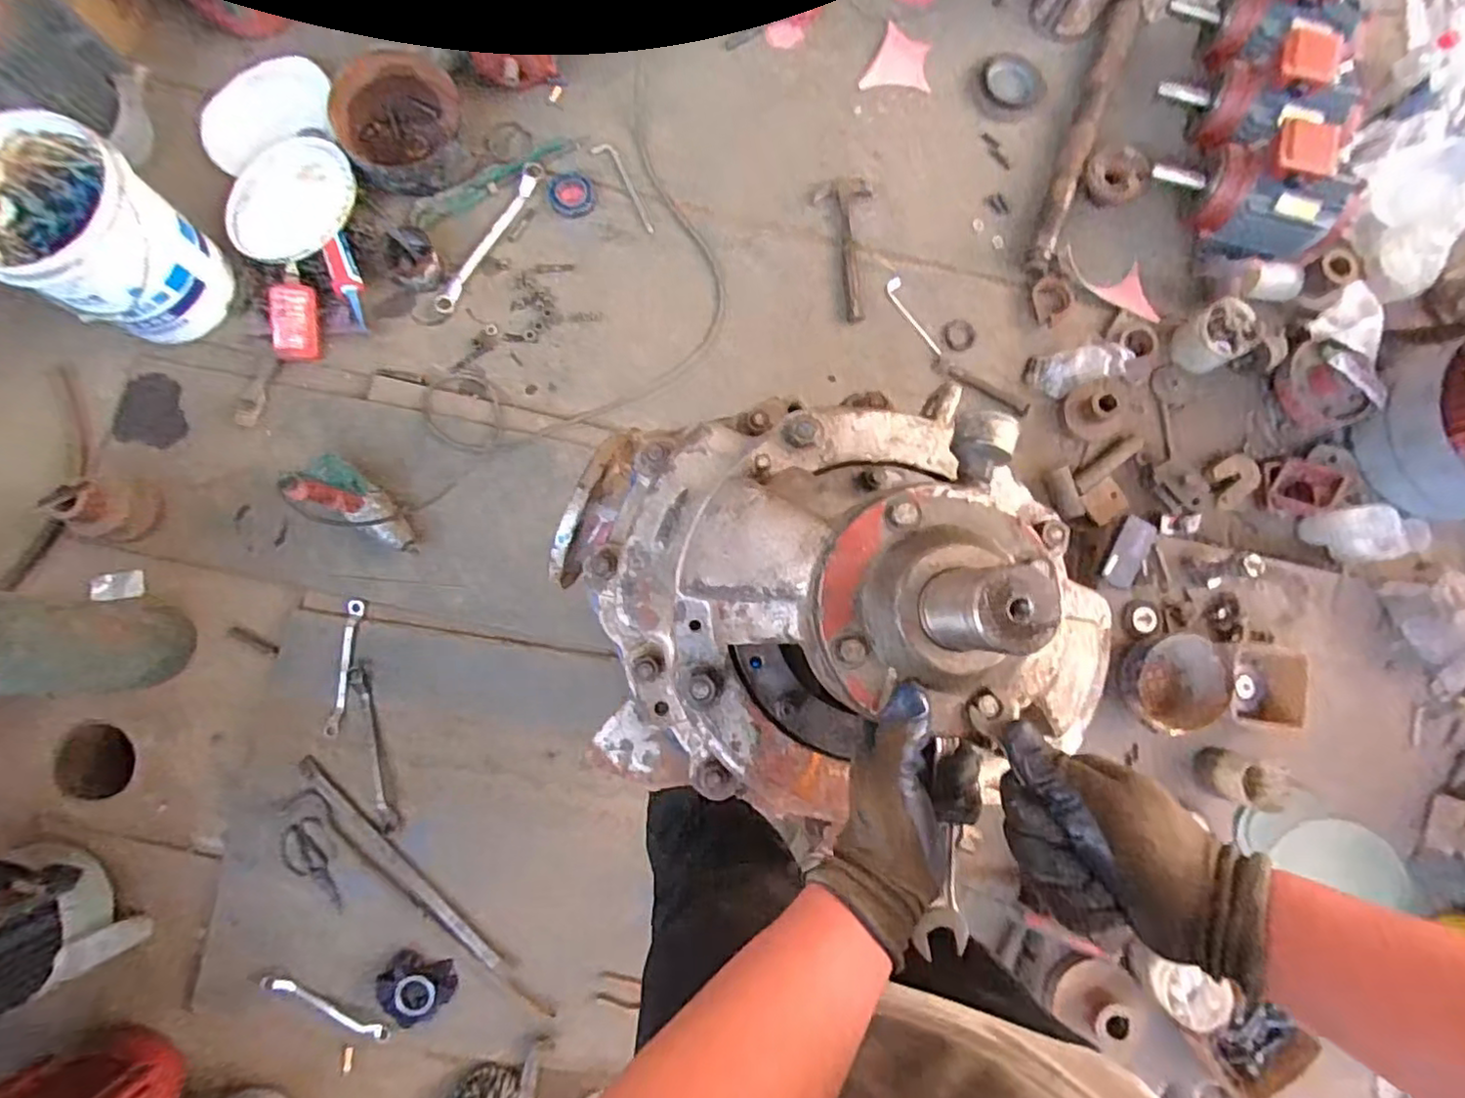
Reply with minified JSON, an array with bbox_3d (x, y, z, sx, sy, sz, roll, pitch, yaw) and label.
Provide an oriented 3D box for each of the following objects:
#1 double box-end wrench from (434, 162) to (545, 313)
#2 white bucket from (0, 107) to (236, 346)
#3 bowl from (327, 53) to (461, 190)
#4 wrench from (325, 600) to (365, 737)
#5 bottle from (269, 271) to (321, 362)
[{"bbox_3d":[-0.524,-0.675,1.424,0.049,0.023,0.389,30,82,4],"label":"double box-end wrench"},{"bbox_3d":[-1.182,-0.577,1.231,0.292,0.295,0.279,0,81,0],"label":"white bucket"},{"bbox_3d":[-0.684,-0.882,1.388,0.257,0.078,0.283,-27,82,-4],"label":"bowl"},{"bbox_3d":[-0.751,0.228,1.275,0.029,0.013,0.253,4,81,0],"label":"wrench"},{"bbox_3d":[-0.889,-0.471,1.339,0.091,0.038,0.169,2,107,-10],"label":"bottle"}]

